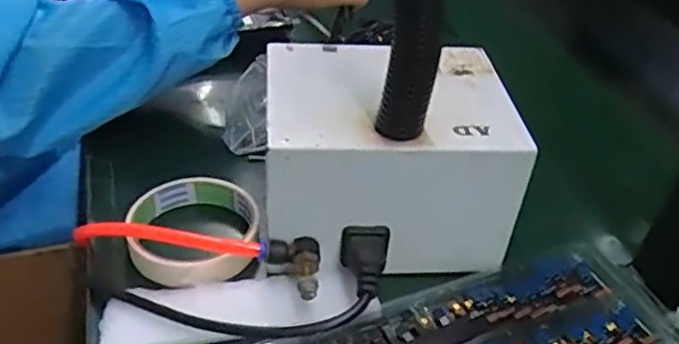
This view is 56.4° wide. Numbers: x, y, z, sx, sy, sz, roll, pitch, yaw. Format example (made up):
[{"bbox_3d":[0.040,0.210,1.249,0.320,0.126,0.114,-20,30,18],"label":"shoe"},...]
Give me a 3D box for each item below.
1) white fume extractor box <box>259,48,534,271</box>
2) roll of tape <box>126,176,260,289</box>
[{"bbox_3d":[0.027,-0.013,0.426,0.156,0.106,0.132,0,40,-7],"label":"white fume extractor box"},{"bbox_3d":[-0.095,0.034,0.415,0.081,0.023,0.089,-1,39,-11],"label":"roll of tape"}]

